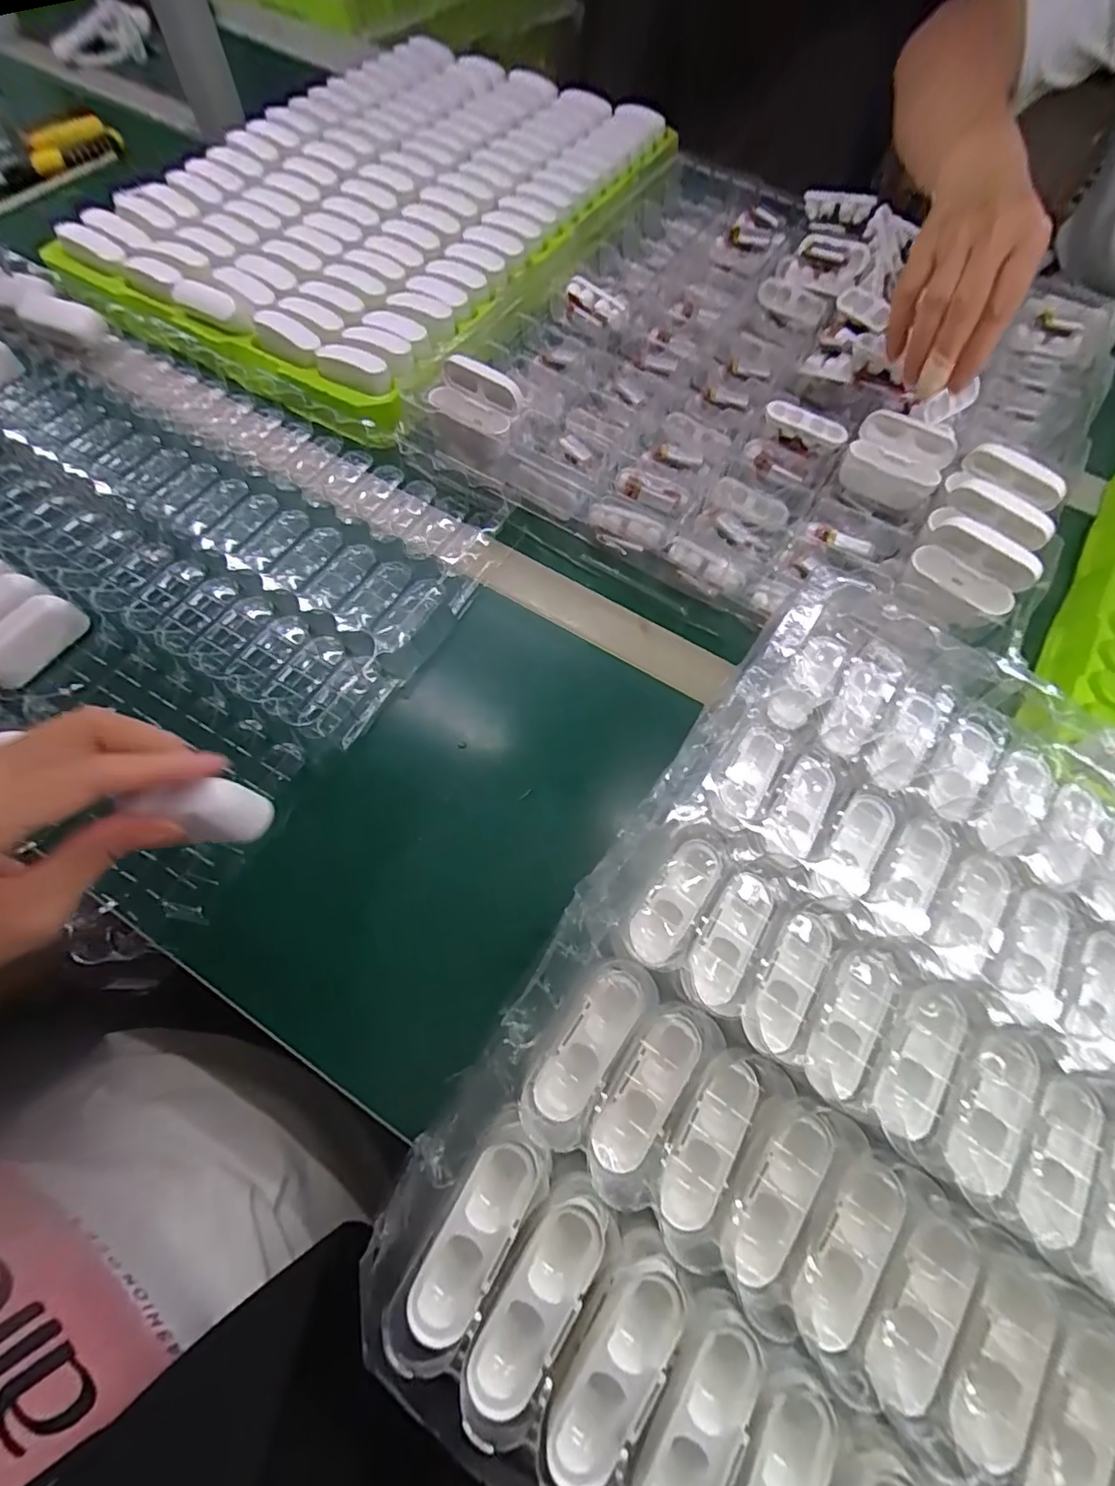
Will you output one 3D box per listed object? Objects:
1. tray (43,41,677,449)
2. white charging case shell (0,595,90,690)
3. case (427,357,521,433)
[{"bbox_3d":[-0.152,-0.558,0.552,0.430,0.042,0.579,28,70,10],"label":"tray"},{"bbox_3d":[-0.337,-0.065,0.354,0.021,0.031,0.063,28,70,10],"label":"white charging case shell"},{"bbox_3d":[-0.060,-0.249,0.395,0.060,0.030,0.033,31,68,10],"label":"case"}]

